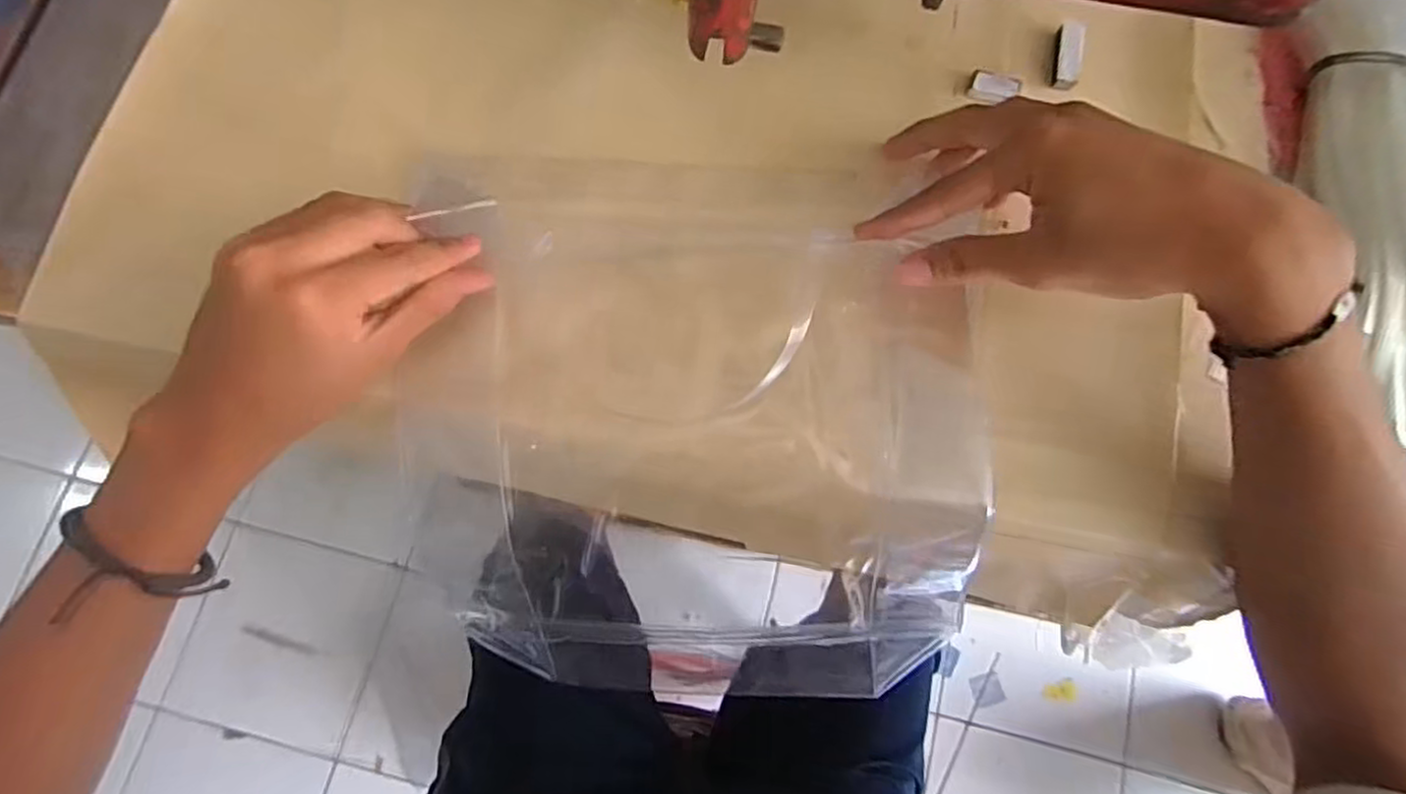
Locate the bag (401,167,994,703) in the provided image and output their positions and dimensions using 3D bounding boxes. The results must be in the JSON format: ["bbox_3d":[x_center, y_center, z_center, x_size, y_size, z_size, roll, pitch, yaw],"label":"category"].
[{"bbox_3d":[-0.004,0.026,0.361,0.268,0.115,0.234,2,75,0],"label":"bag"}]

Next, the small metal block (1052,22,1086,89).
[{"bbox_3d":[0.193,-0.181,0.370,0.013,0.005,0.038,12,75,2],"label":"small metal block"}]

